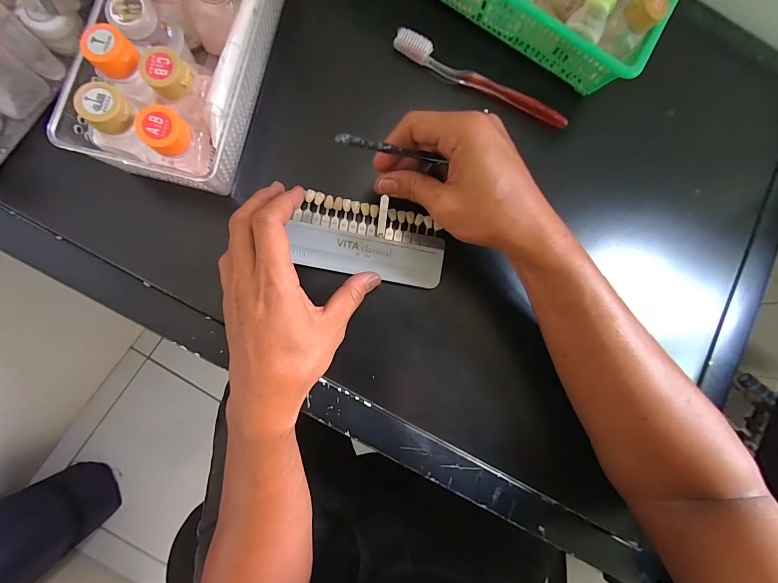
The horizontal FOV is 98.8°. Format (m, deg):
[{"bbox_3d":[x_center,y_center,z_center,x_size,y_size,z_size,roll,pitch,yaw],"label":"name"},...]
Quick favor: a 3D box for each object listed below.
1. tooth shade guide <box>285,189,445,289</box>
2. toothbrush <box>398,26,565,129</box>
[{"bbox_3d":[-0.017,-0.047,0.302,0.137,0.013,0.068,12,82,-5],"label":"tooth shade guide"},{"bbox_3d":[0.091,-0.207,0.333,0.186,0.015,0.020,27,81,-3],"label":"toothbrush"}]

